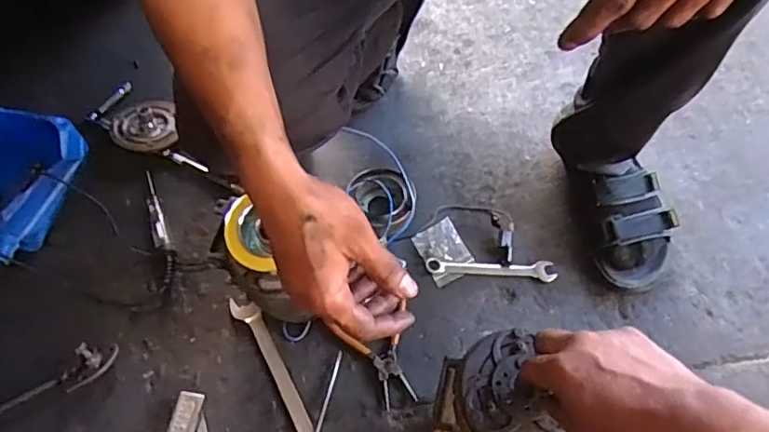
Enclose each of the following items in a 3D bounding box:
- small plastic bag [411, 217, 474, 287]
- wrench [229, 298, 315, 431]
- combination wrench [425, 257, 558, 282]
[{"bbox_3d":[0.080,0.049,0.777,0.064,0.008,0.080,-26,70,-15],"label":"small plastic bag"},{"bbox_3d":[-0.123,0.203,0.697,0.031,0.008,0.252,-28,65,-14],"label":"wrench"},{"bbox_3d":[0.141,0.070,0.766,0.168,0.008,0.027,1,61,1],"label":"combination wrench"}]

